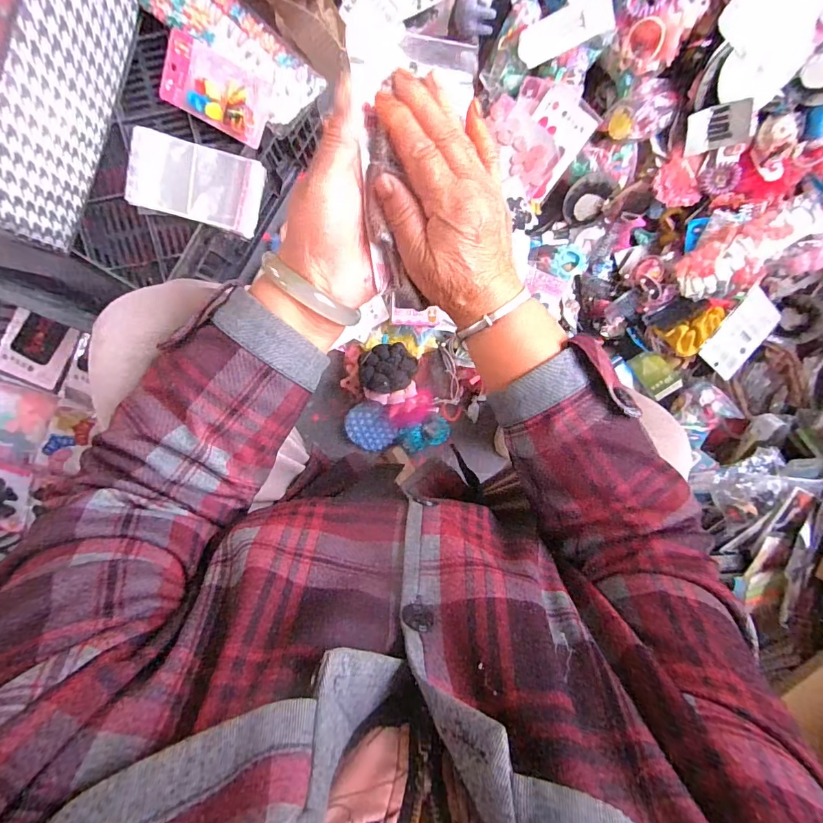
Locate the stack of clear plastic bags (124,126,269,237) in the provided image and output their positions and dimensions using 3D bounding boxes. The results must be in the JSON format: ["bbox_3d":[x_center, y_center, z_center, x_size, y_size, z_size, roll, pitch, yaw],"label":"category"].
[{"bbox_3d":[-0.288,-0.303,0.567,0.167,0.015,0.098,15,97,-5],"label":"stack of clear plastic bags"}]

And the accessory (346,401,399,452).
[{"bbox_3d":[-0.077,0.030,0.806,0.083,0.016,0.093,-36,98,2],"label":"accessory"}]

